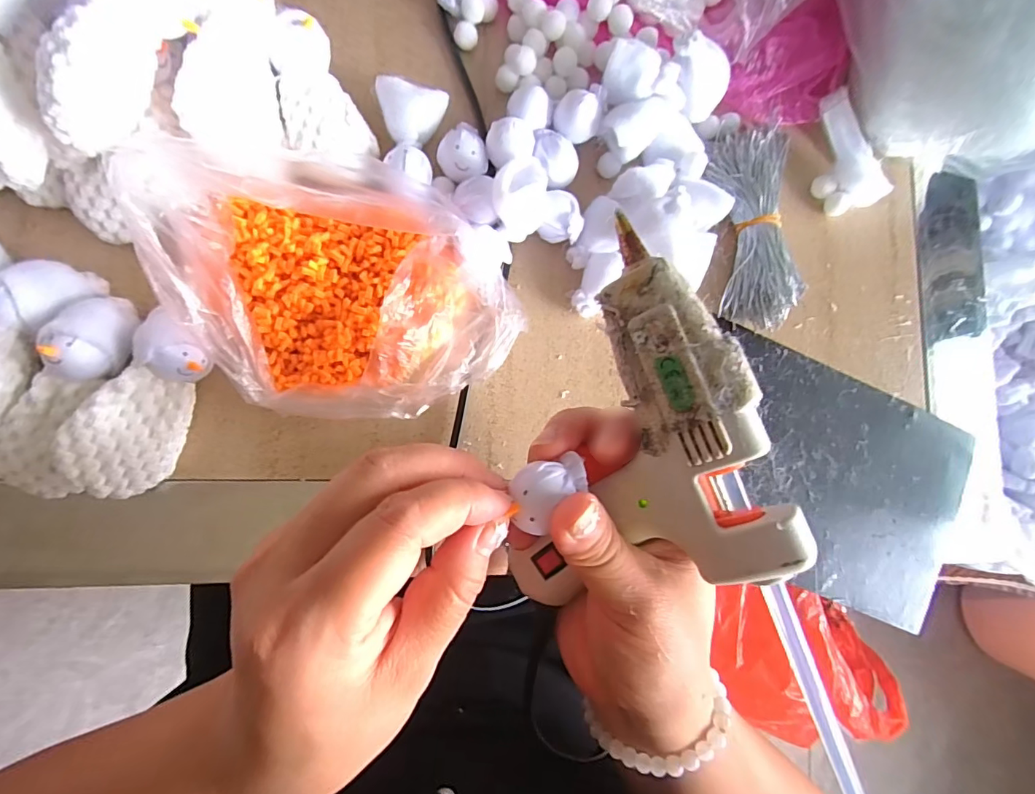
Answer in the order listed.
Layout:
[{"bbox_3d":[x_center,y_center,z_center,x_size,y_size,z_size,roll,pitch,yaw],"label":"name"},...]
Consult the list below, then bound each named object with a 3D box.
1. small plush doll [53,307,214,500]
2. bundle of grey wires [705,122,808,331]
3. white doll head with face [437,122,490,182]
[{"bbox_3d":[-0.167,0.005,0.215,0.029,0.040,0.081,24,82,-5],"label":"small plush doll"},{"bbox_3d":[0.138,-0.097,0.272,0.043,0.025,0.113,-4,86,-8],"label":"bundle of grey wires"},{"bbox_3d":[-0.029,-0.127,0.252,0.025,0.025,0.027,1,85,-8],"label":"white doll head with face"}]

